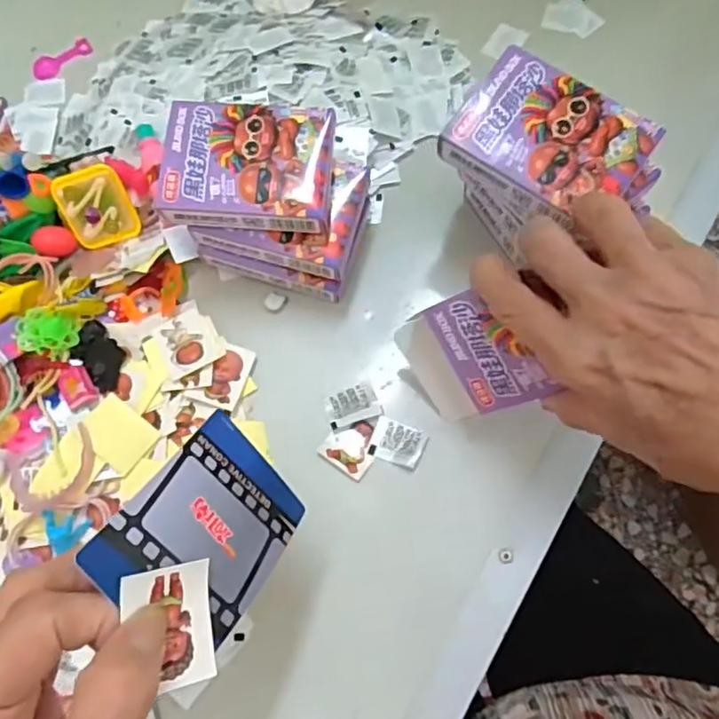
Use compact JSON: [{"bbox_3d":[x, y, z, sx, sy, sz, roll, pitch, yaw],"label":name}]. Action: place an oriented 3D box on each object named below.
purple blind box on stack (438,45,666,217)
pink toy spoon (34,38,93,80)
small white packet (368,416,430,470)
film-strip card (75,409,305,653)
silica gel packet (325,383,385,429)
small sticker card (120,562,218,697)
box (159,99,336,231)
[{"bbox_3d":[0.097,-0.113,0.301,0.090,0.017,0.064,35,78,11],"label":"purple blind box on stack"},{"bbox_3d":[-0.230,-0.233,0.457,0.048,0.007,0.016,-36,73,-8],"label":"pink toy spoon"},{"bbox_3d":[0.023,0.048,0.340,0.029,0.004,0.023,21,74,11],"label":"small white packet"},{"bbox_3d":[-0.056,0.065,0.228,0.004,0.086,0.060,-27,106,34],"label":"film-strip card"},{"bbox_3d":[-0.004,0.027,0.350,0.031,0.004,0.020,-18,71,-2],"label":"silica gel packet"},{"bbox_3d":[-0.064,0.092,0.201,0.004,0.032,0.040,-18,76,42],"label":"small sticker card"},{"bbox_3d":[-0.061,-0.107,0.329,0.091,0.022,0.066,2,72,5],"label":"box"}]

